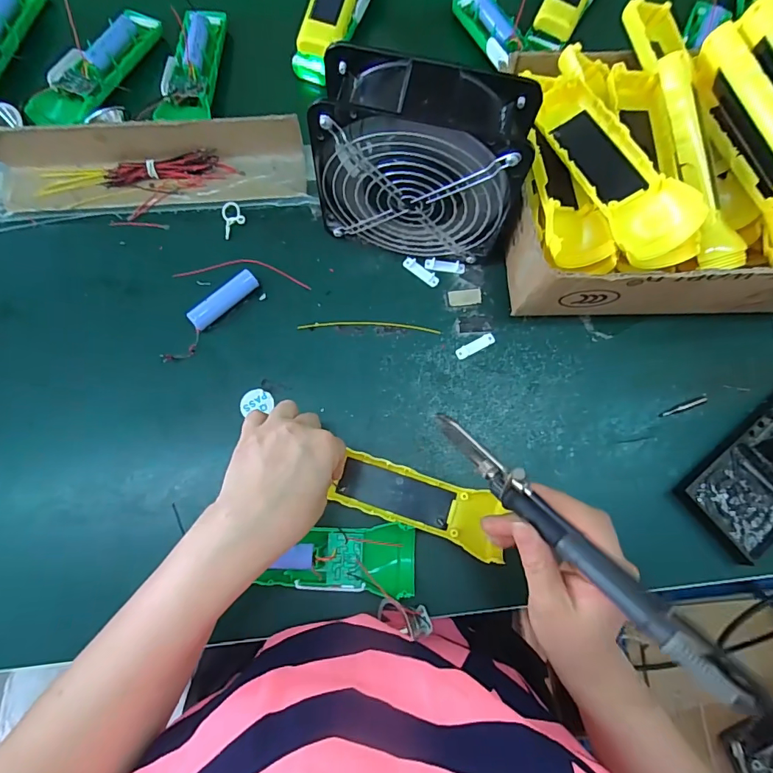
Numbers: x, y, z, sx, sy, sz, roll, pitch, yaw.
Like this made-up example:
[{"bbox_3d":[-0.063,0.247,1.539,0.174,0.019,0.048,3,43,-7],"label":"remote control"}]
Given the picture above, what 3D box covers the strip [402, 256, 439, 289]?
[{"bbox_3d":[0.032,-0.106,0.416,0.038,0.004,0.013,38,79,7],"label":"strip"}]

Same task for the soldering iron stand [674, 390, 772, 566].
[{"bbox_3d":[0.321,0.059,0.349,0.158,0.071,0.076,-40,80,-10],"label":"soldering iron stand"}]

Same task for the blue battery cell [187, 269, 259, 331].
[{"bbox_3d":[-0.141,-0.075,0.395,0.018,0.017,0.065,44,80,8],"label":"blue battery cell"}]

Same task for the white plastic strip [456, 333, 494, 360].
[{"bbox_3d":[0.079,-0.036,0.400,0.038,0.004,0.011,-28,79,-7],"label":"white plastic strip"}]

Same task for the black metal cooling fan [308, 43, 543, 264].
[{"bbox_3d":[0.028,-0.170,0.359,0.158,0.149,0.068,11,76,1],"label":"black metal cooling fan"}]

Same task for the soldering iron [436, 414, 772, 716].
[{"bbox_3d":[0.098,0.080,0.255,0.019,0.023,0.210,-39,52,-9],"label":"soldering iron"}]

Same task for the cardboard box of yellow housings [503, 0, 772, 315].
[{"bbox_3d":[0.317,-0.189,0.366,0.419,0.143,0.257,1,75,2],"label":"cardboard box of yellow housings"}]

